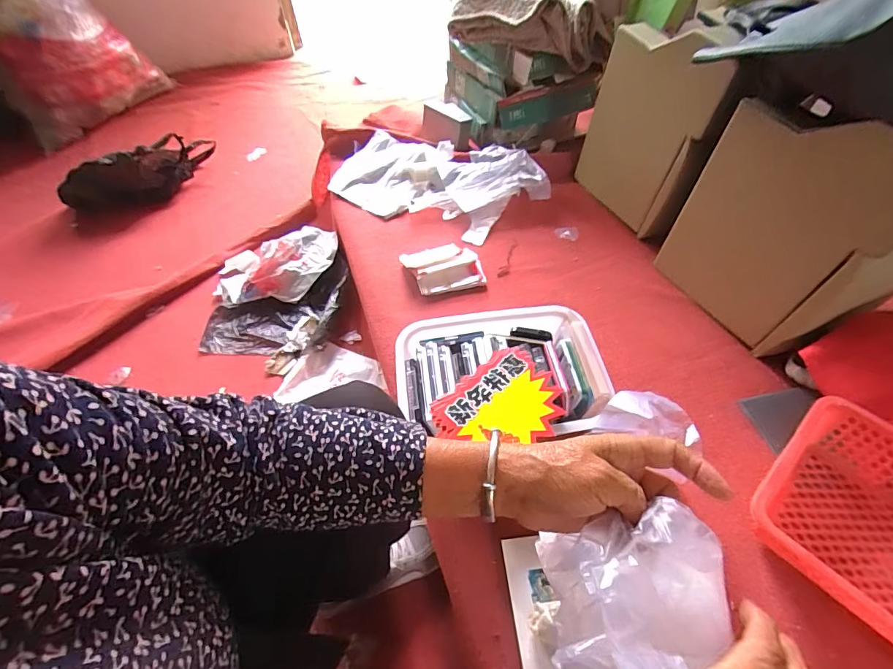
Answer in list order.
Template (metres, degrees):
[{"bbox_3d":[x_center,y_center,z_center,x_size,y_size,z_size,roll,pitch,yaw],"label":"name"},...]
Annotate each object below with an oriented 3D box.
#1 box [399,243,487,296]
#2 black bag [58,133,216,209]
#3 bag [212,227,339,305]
[{"bbox_3d":[-0.008,-0.129,0.852,0.135,0.032,0.114,-15,53,-10],"label":"box"},{"bbox_3d":[-0.875,-0.468,1.288,0.428,0.161,0.093,-37,59,-24],"label":"black bag"},{"bbox_3d":[-0.416,-0.168,1.071,0.301,0.074,0.192,-3,52,0],"label":"bag"}]

